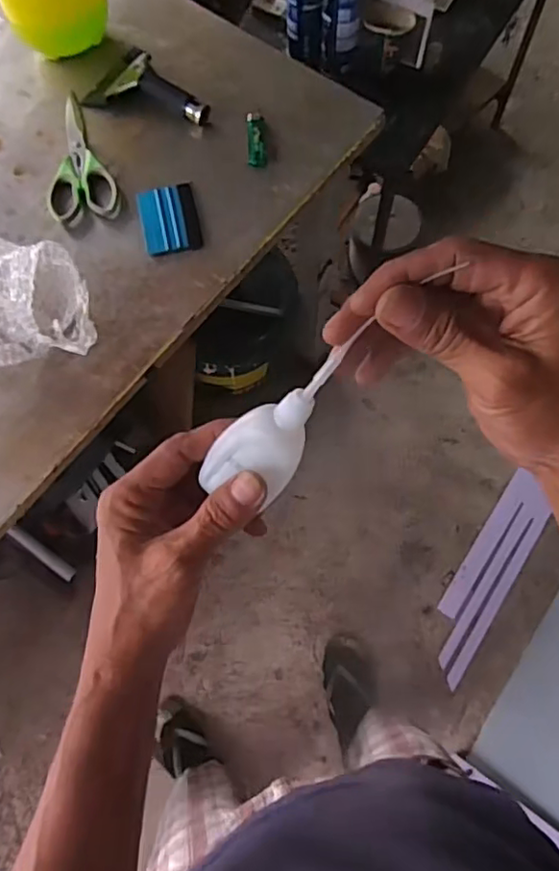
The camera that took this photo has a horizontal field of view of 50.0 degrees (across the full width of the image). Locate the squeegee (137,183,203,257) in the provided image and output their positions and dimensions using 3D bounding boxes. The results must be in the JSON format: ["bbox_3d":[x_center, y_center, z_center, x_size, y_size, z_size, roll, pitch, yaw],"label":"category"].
[{"bbox_3d":[-0.143,-0.285,0.782,0.072,0.009,0.103,-12,74,-2],"label":"squeegee"}]

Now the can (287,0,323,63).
[{"bbox_3d":[0.041,-0.712,0.995,0.063,0.160,0.066,0,74,1],"label":"can"}]

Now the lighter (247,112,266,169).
[{"bbox_3d":[-0.031,-0.407,0.815,0.026,0.017,0.091,-2,74,1],"label":"lighter"}]

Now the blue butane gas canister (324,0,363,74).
[{"bbox_3d":[0.104,-0.693,0.988,0.063,0.167,0.062,4,74,2],"label":"blue butane gas canister"}]

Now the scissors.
[{"bbox_3d":[-0.279,-0.376,0.812,0.086,0.012,0.211,-17,74,-3],"label":"scissors"}]

